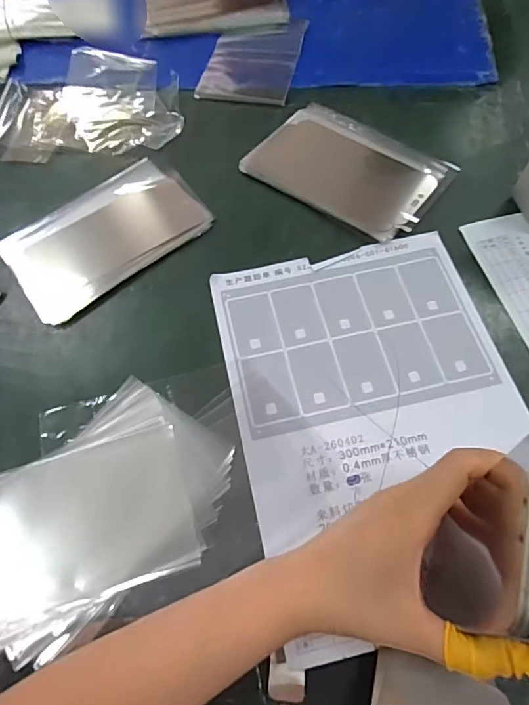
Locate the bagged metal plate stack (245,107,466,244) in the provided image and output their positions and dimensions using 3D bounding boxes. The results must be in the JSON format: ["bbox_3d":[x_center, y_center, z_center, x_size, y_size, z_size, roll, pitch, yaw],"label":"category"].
[{"bbox_3d":[0.079,-0.181,0.469,0.174,0.008,0.117,36,71,18],"label":"bagged metal plate stack"}]

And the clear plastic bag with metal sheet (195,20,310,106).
[{"bbox_3d":[-0.012,-0.339,0.558,0.100,0.006,0.154,10,65,8],"label":"clear plastic bag with metal sheet"}]

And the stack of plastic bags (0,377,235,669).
[{"bbox_3d":[-0.125,0.107,0.332,0.197,0.012,0.141,-32,67,-12],"label":"stack of plastic bags"}]

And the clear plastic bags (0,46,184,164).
[{"bbox_3d":[-0.191,-0.276,0.531,0.195,0.016,0.157,-3,64,2],"label":"clear plastic bags"}]

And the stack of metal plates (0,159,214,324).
[{"bbox_3d":[-0.144,-0.110,0.438,0.174,0.019,0.107,-37,68,-14],"label":"stack of metal plates"}]

